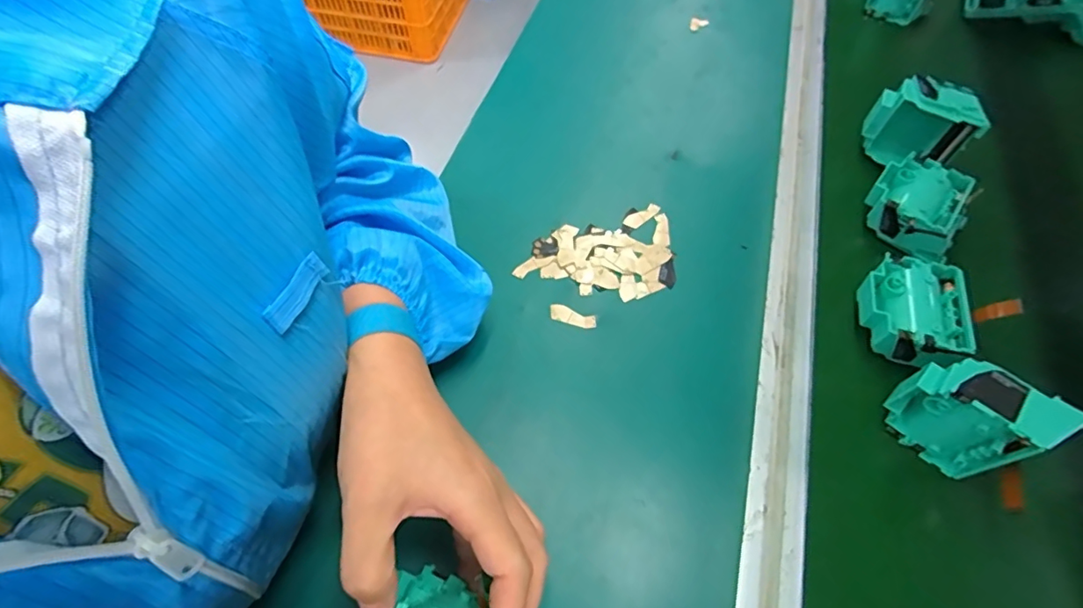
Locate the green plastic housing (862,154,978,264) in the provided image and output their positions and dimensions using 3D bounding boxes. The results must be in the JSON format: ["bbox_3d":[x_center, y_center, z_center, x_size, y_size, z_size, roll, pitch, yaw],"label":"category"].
[{"bbox_3d":[0.318,-0.082,0.442,0.074,0.033,0.080,37,63,18],"label":"green plastic housing"}]

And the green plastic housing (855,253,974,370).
[{"bbox_3d":[0.273,0.008,0.390,0.069,0.039,0.084,15,59,8],"label":"green plastic housing"}]

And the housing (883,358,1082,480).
[{"bbox_3d":[0.267,0.072,0.332,0.075,0.079,0.034,38,63,19],"label":"housing"}]

